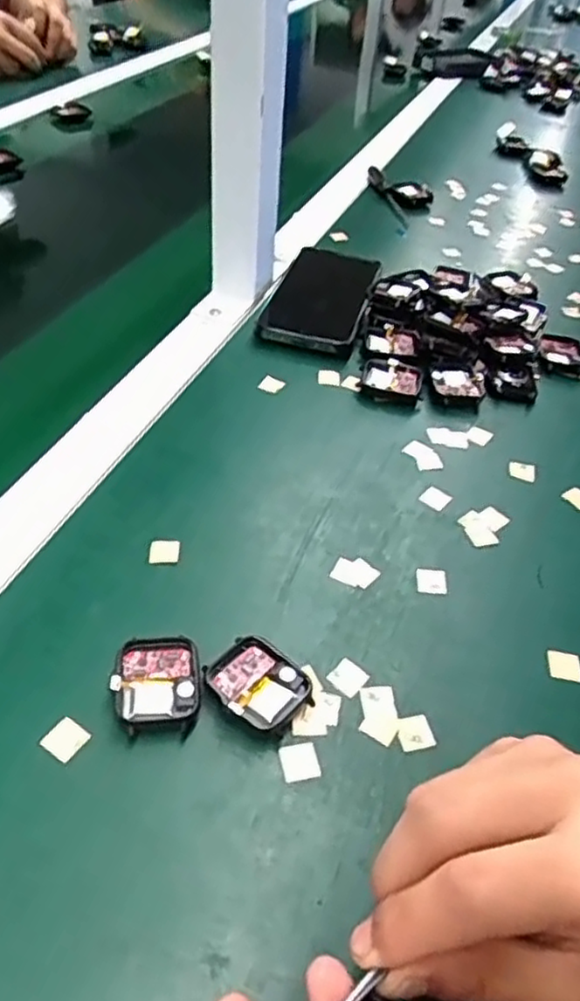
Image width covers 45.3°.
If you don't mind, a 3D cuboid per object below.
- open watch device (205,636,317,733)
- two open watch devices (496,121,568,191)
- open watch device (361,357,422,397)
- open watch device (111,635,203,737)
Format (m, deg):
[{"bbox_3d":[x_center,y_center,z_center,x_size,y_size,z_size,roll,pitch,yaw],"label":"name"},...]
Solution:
[{"bbox_3d":[-0.015,0.086,0.323,0.044,0.011,0.036,33,50,25],"label":"open watch device"},{"bbox_3d":[0.328,-0.461,0.927,0.052,0.034,0.156,-4,45,-9],"label":"two open watch devices"},{"bbox_3d":[0.074,-0.088,0.504,0.043,0.008,0.040,11,44,5],"label":"open watch device"},{"bbox_3d":[-0.060,0.083,0.318,0.037,0.012,0.042,-4,45,-10],"label":"open watch device"}]

